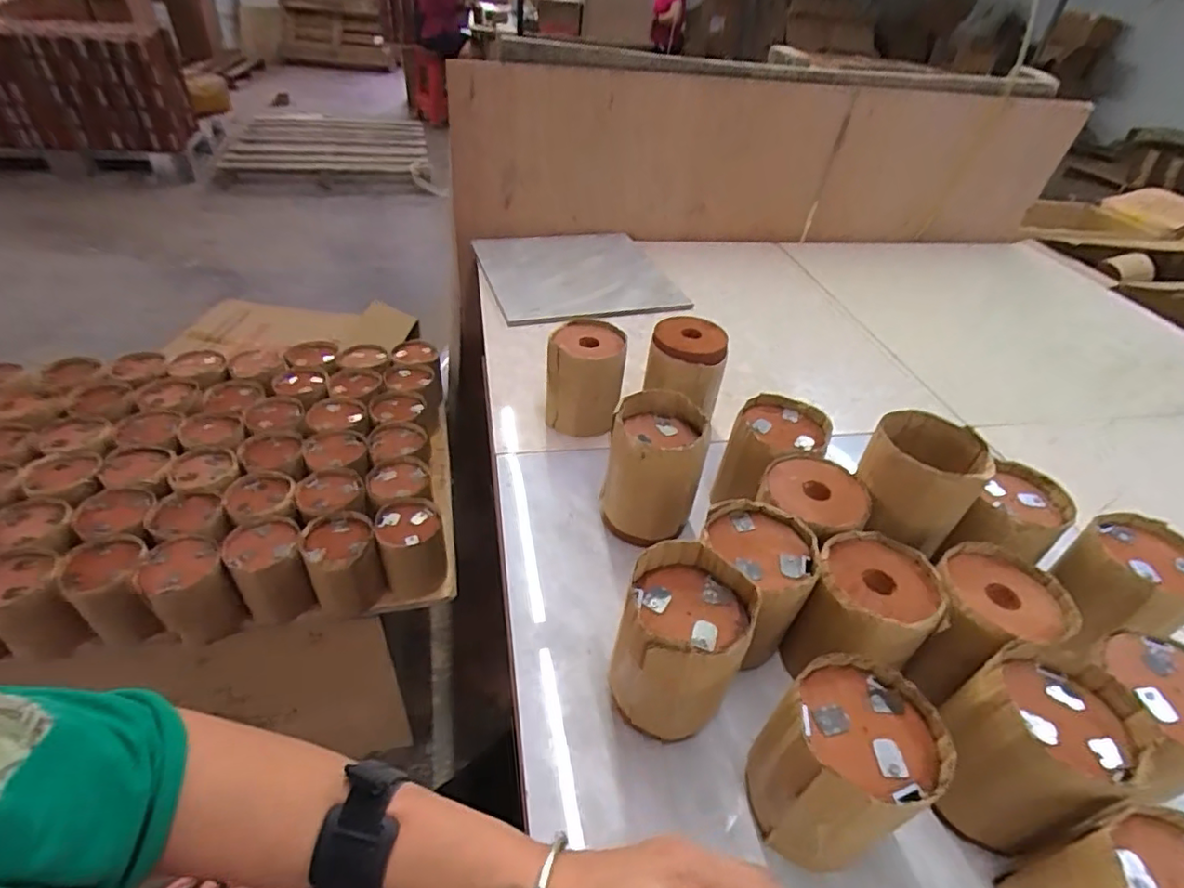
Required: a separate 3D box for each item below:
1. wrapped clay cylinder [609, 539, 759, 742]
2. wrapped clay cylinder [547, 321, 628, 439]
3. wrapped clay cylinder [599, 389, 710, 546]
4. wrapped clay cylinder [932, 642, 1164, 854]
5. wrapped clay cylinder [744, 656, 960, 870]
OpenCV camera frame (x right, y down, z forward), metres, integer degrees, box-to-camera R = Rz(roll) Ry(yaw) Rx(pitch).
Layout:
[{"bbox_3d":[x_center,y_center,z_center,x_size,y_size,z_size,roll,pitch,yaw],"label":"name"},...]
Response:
[{"bbox_3d":[0.058,0.143,0.405,0.075,0.123,0.084,21,41,16],"label":"wrapped clay cylinder"},{"bbox_3d":[-0.009,-0.074,0.663,0.083,0.105,0.078,7,39,0],"label":"wrapped clay cylinder"},{"bbox_3d":[0.052,0.026,0.536,0.076,0.125,0.082,6,40,0],"label":"wrapped clay cylinder"},{"bbox_3d":[0.272,0.196,0.374,0.086,0.112,0.080,4,40,-4],"label":"wrapped clay cylinder"},{"bbox_3d":[0.149,0.198,0.358,0.084,0.108,0.080,4,40,-4],"label":"wrapped clay cylinder"}]

